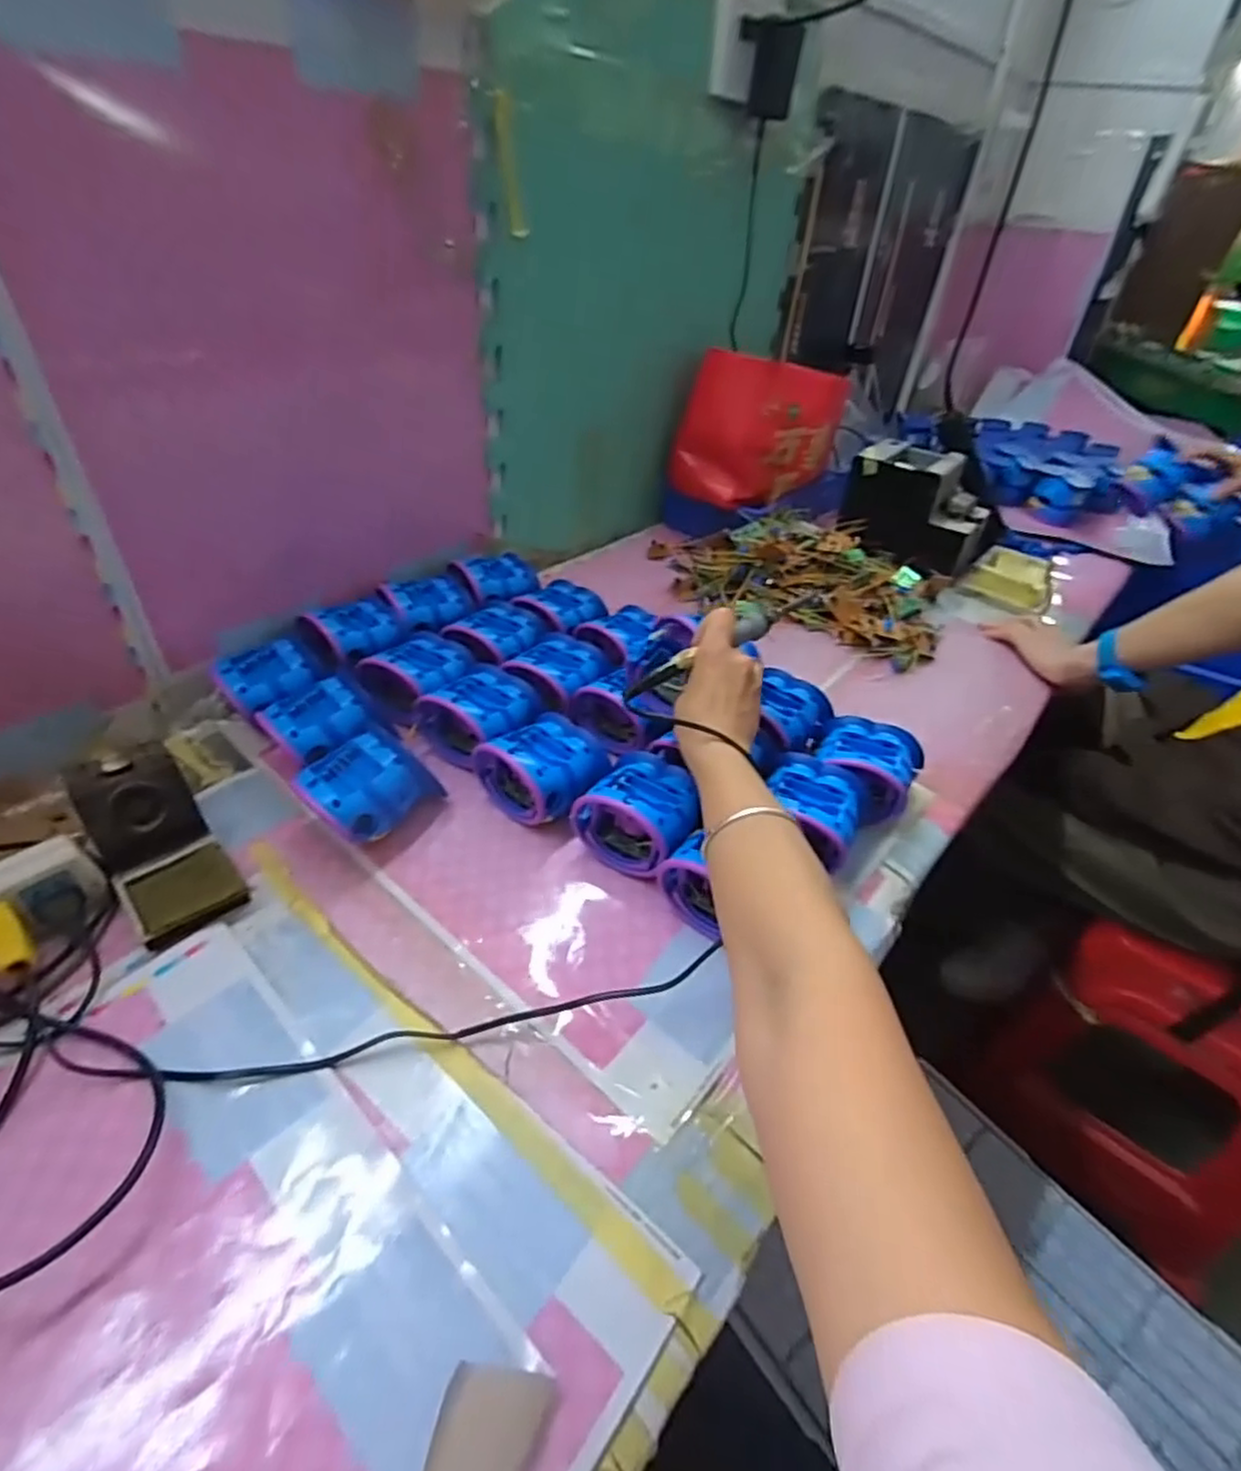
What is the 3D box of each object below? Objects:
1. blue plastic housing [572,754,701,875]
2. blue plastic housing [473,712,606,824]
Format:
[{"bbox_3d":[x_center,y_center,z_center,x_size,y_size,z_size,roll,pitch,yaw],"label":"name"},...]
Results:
[{"bbox_3d":[0.019,0.059,0.548,0.086,0.067,0.092,23,42,22],"label":"blue plastic housing"},{"bbox_3d":[-0.062,0.022,0.573,0.087,0.051,0.087,32,46,30],"label":"blue plastic housing"}]

